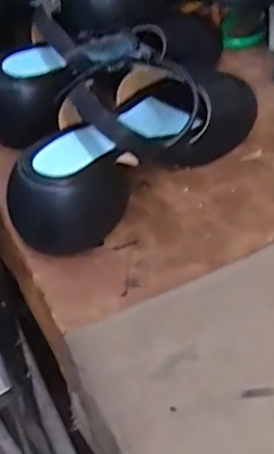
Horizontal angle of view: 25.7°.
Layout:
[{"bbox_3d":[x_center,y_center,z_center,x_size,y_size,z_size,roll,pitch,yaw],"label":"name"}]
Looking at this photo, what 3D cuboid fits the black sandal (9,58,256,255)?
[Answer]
[{"bbox_3d":[-0.003,-0.081,0.473,0.095,0.103,0.231,31,55,26],"label":"black sandal"}]

